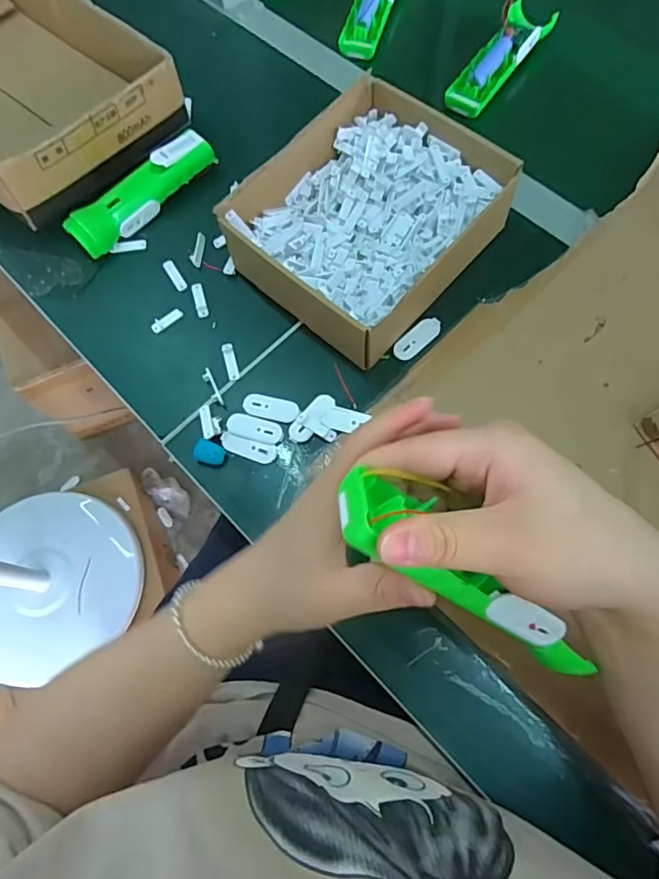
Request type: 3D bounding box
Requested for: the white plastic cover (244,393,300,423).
[{"bbox_3d":[-0.050,-0.027,0.461,0.048,0.004,0.021,13,71,8],"label":"white plastic cover"}]

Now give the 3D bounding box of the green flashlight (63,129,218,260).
[{"bbox_3d":[-0.186,-0.245,0.533,0.162,0.040,0.041,-42,73,-11],"label":"green flashlight"}]

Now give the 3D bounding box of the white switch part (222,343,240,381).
[{"bbox_3d":[-0.089,-0.071,0.479,0.010,0.004,0.038,-14,70,-3],"label":"white switch part"}]

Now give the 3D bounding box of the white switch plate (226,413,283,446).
[{"bbox_3d":[-0.064,-0.009,0.455,0.048,0.004,0.021,18,72,10],"label":"white switch plate"}]

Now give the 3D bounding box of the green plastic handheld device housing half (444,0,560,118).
[{"bbox_3d":[0.181,-0.415,0.573,0.057,0.028,0.161,32,75,14],"label":"green plastic handheld device housing half"}]

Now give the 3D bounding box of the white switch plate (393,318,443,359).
[{"bbox_3d":[0.078,-0.091,0.476,0.049,0.006,0.019,-42,73,-11],"label":"white switch plate"}]

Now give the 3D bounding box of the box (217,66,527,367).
[{"bbox_3d":[0.029,-0.206,0.488,0.197,0.073,0.211,39,77,16],"label":"box"}]

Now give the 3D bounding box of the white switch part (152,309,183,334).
[{"bbox_3d":[-0.153,-0.112,0.498,0.031,0.004,0.013,-32,72,-9],"label":"white switch part"}]

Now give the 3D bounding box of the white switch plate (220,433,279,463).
[{"bbox_3d":[-0.069,0.007,0.451,0.049,0.004,0.016,17,72,10],"label":"white switch plate"}]

